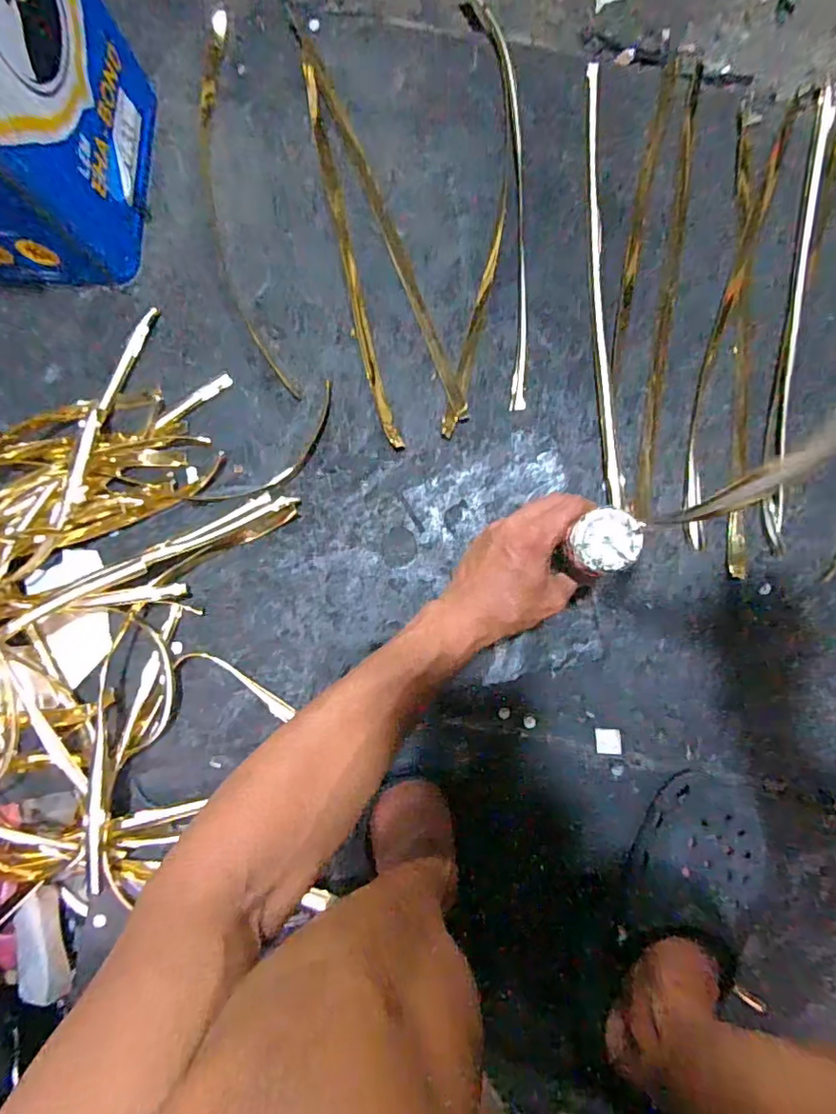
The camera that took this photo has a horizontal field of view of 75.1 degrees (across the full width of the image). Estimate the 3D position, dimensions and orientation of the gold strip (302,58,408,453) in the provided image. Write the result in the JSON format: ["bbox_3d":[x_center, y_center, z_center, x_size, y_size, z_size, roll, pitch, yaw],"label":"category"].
[{"bbox_3d":[-0.073,-0.312,0.571,0.021,0.025,0.413,-13,85,3],"label":"gold strip"}]

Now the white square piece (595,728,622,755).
[{"bbox_3d":[0.188,0.182,0.535,0.024,0.004,0.025,-2,86,3],"label":"white square piece"}]

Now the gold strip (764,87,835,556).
[{"bbox_3d":[0.369,-0.235,0.528,0.024,0.015,0.456,7,86,4],"label":"gold strip"}]

